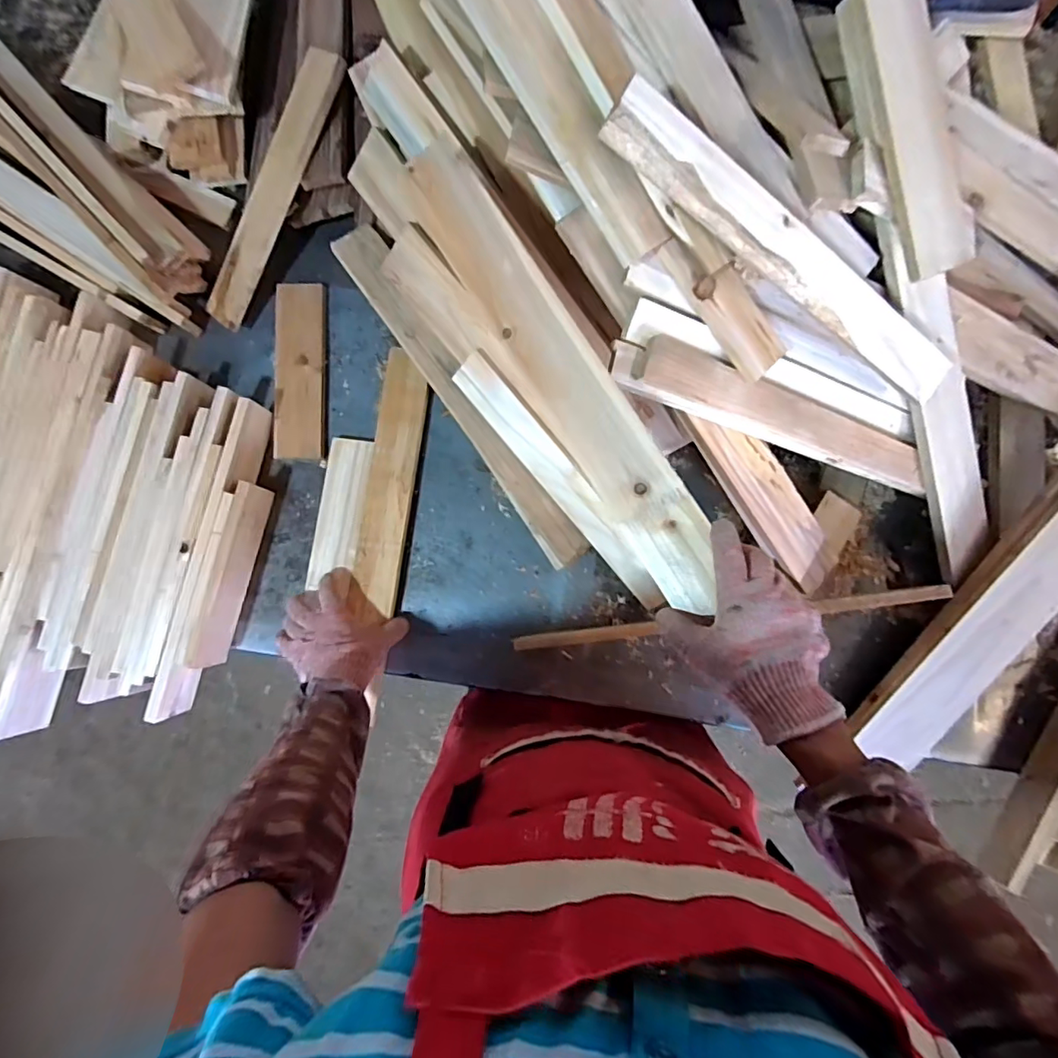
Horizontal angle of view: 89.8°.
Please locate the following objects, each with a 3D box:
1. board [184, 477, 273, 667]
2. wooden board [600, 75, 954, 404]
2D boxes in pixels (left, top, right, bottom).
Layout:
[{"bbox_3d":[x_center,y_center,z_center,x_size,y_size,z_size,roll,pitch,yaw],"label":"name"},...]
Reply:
[{"bbox_3d":[-0.379,0.058,0.681,0.020,0.071,0.229,12,86,3],"label":"board"},{"bbox_3d":[0.253,-0.253,0.503,0.426,0.025,0.048,28,84,-17],"label":"wooden board"}]

